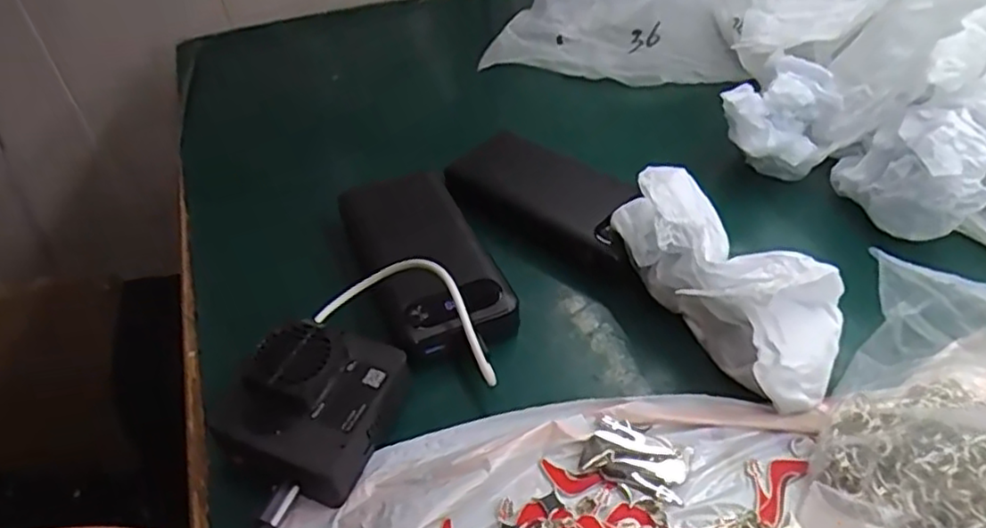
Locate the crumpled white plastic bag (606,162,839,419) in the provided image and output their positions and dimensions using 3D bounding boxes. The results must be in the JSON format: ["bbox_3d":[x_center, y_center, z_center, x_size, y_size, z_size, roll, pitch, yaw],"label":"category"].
[{"bbox_3d":[0.129,0.007,0.368,0.063,0.074,0.140,-23,46,-18],"label":"crumpled white plastic bag"}]

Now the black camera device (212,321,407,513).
[{"bbox_3d":[-0.088,0.069,0.339,0.067,0.046,0.082,18,48,23],"label":"black camera device"}]

